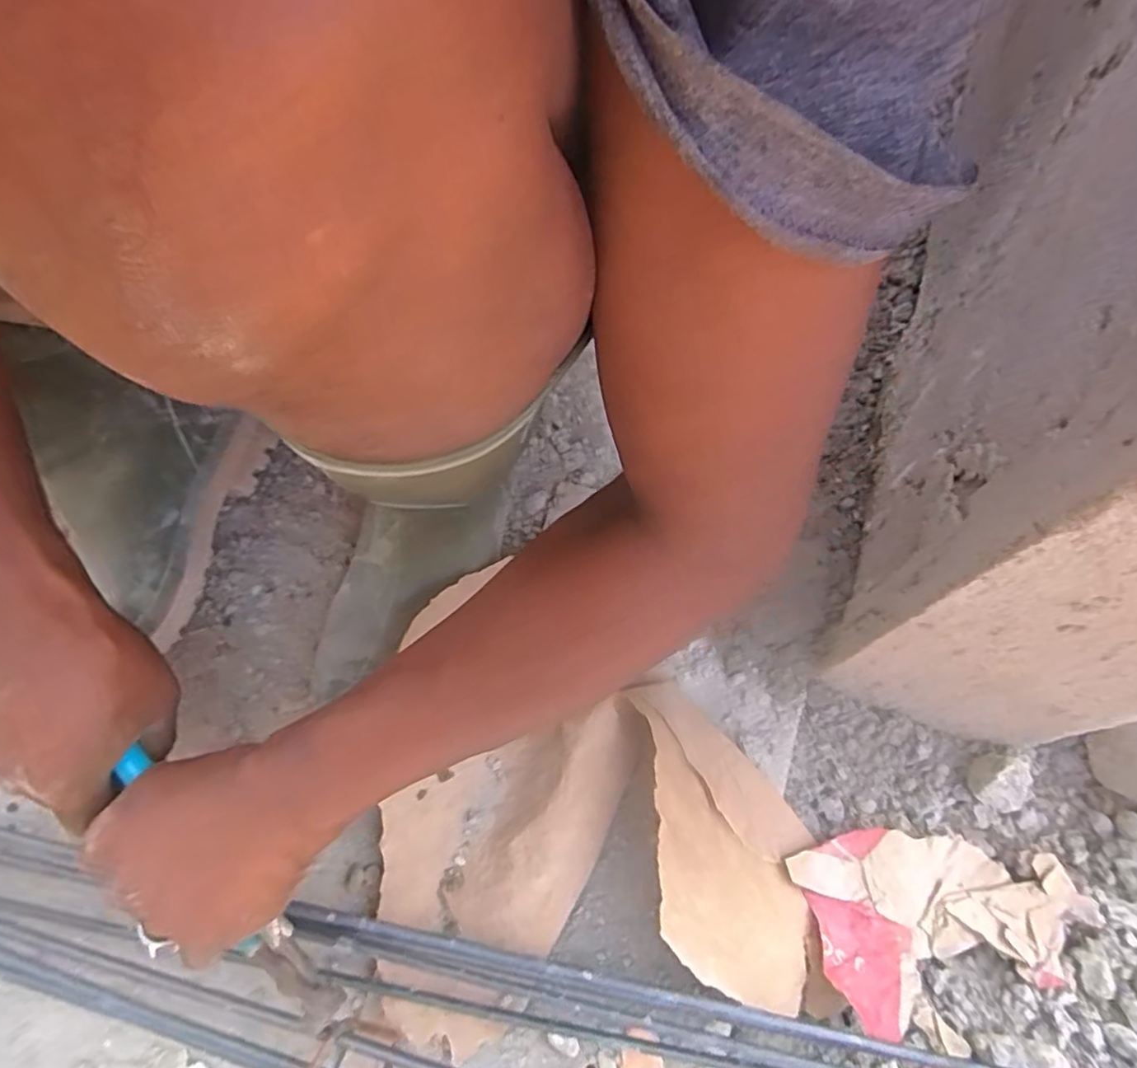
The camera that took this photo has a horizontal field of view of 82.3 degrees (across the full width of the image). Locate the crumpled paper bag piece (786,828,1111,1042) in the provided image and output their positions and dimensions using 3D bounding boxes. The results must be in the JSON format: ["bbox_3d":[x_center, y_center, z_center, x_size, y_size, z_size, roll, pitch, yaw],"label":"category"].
[{"bbox_3d":[0.238,0.231,0.401,0.179,0.034,0.096,-7,68,-5],"label":"crumpled paper bag piece"}]

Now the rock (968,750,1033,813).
[{"bbox_3d":[0.291,0.166,0.436,0.037,0.030,0.037,-3,67,-3],"label":"rock"}]

